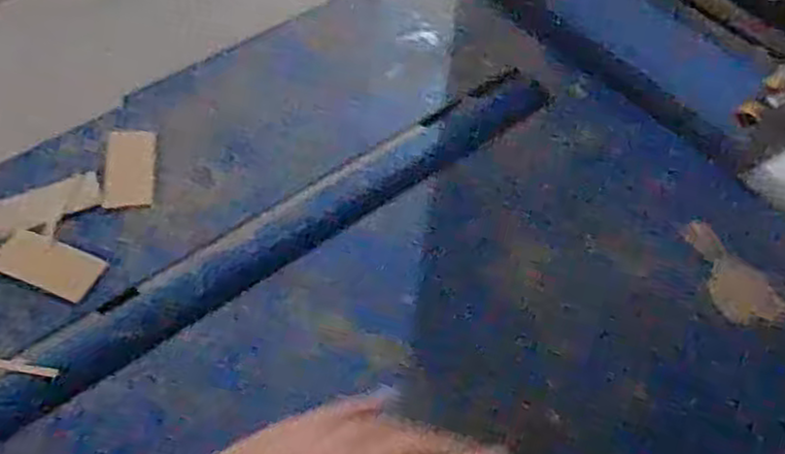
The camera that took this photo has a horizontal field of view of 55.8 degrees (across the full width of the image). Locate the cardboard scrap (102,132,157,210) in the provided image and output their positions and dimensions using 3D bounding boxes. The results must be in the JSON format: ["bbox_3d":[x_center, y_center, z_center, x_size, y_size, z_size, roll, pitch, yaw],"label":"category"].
[{"bbox_3d":[-0.209,-0.046,0.592,0.037,0.008,0.071,3,63,-15],"label":"cardboard scrap"}]

